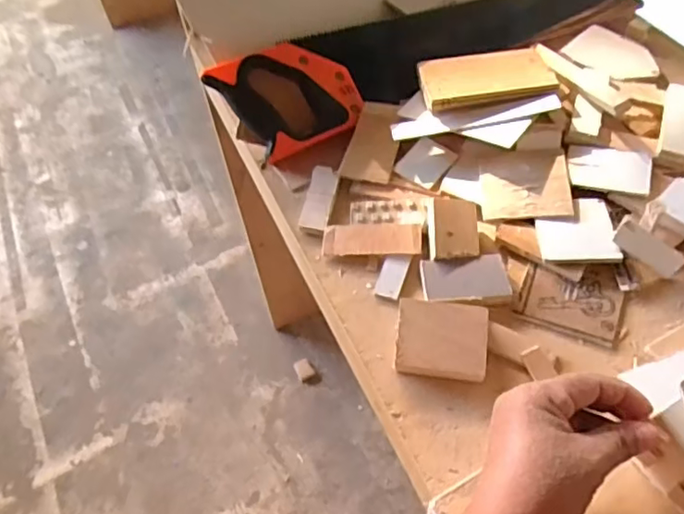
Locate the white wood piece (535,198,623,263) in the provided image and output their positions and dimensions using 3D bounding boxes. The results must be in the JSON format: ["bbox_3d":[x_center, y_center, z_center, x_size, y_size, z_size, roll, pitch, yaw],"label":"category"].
[{"bbox_3d":[0.218,-0.026,0.553,0.068,0.006,0.068,-2,57,7],"label":"white wood piece"}]

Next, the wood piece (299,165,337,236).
[{"bbox_3d":[-0.023,-0.059,0.598,0.027,0.011,0.081,5,54,10],"label":"wood piece"}]

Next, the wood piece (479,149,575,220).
[{"bbox_3d":[0.180,-0.072,0.583,0.083,0.007,0.079,-2,58,10],"label":"wood piece"}]

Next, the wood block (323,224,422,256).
[{"bbox_3d":[0.028,-0.017,0.560,0.093,0.004,0.035,-1,59,8],"label":"wood block"}]

